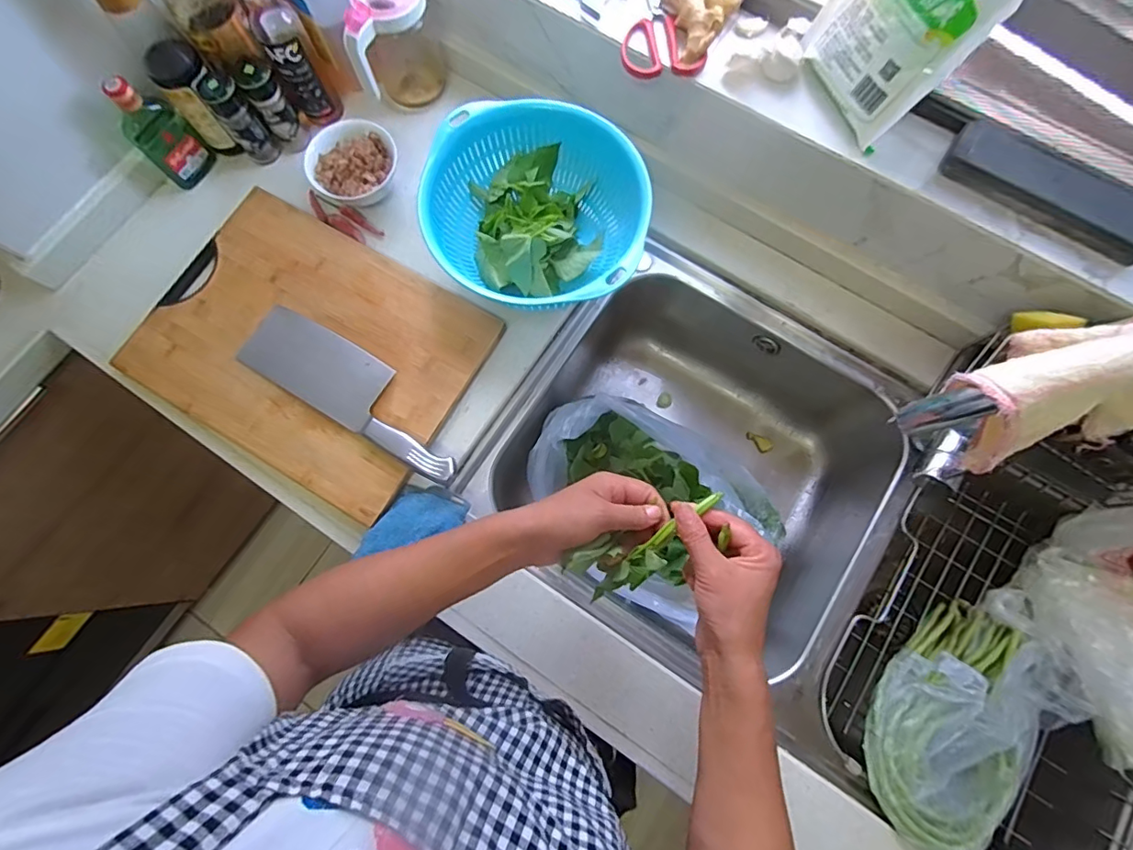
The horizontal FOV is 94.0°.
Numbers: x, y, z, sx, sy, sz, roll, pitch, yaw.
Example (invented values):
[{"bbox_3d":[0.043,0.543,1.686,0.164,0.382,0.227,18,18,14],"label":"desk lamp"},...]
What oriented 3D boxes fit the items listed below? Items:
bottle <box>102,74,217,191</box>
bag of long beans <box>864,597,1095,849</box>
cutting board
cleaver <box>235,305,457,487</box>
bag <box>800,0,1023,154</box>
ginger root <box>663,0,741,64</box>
[{"bbox_3d":[-0.497,-0.357,0.644,0.027,0.145,0.062,38,80,9],"label":"bottle"},{"bbox_3d":[0.417,0.312,0.565,0.252,0.096,0.132,-36,79,-7],"label":"bag of long beans"},{"bbox_3d":[-0.307,-0.096,0.630,0.385,0.015,0.276,29,79,7],"label":"cutting board"},{"bbox_3d":[-0.241,-0.041,0.601,0.302,0.025,0.084,30,79,8],"label":"cleaver"},{"bbox_3d":[0.295,-0.363,0.463,0.023,0.170,0.136,-24,79,-26],"label":"bag"},{"bbox_3d":[0.130,-0.431,0.555,0.079,0.031,0.087,25,78,7],"label":"ginger root"}]

